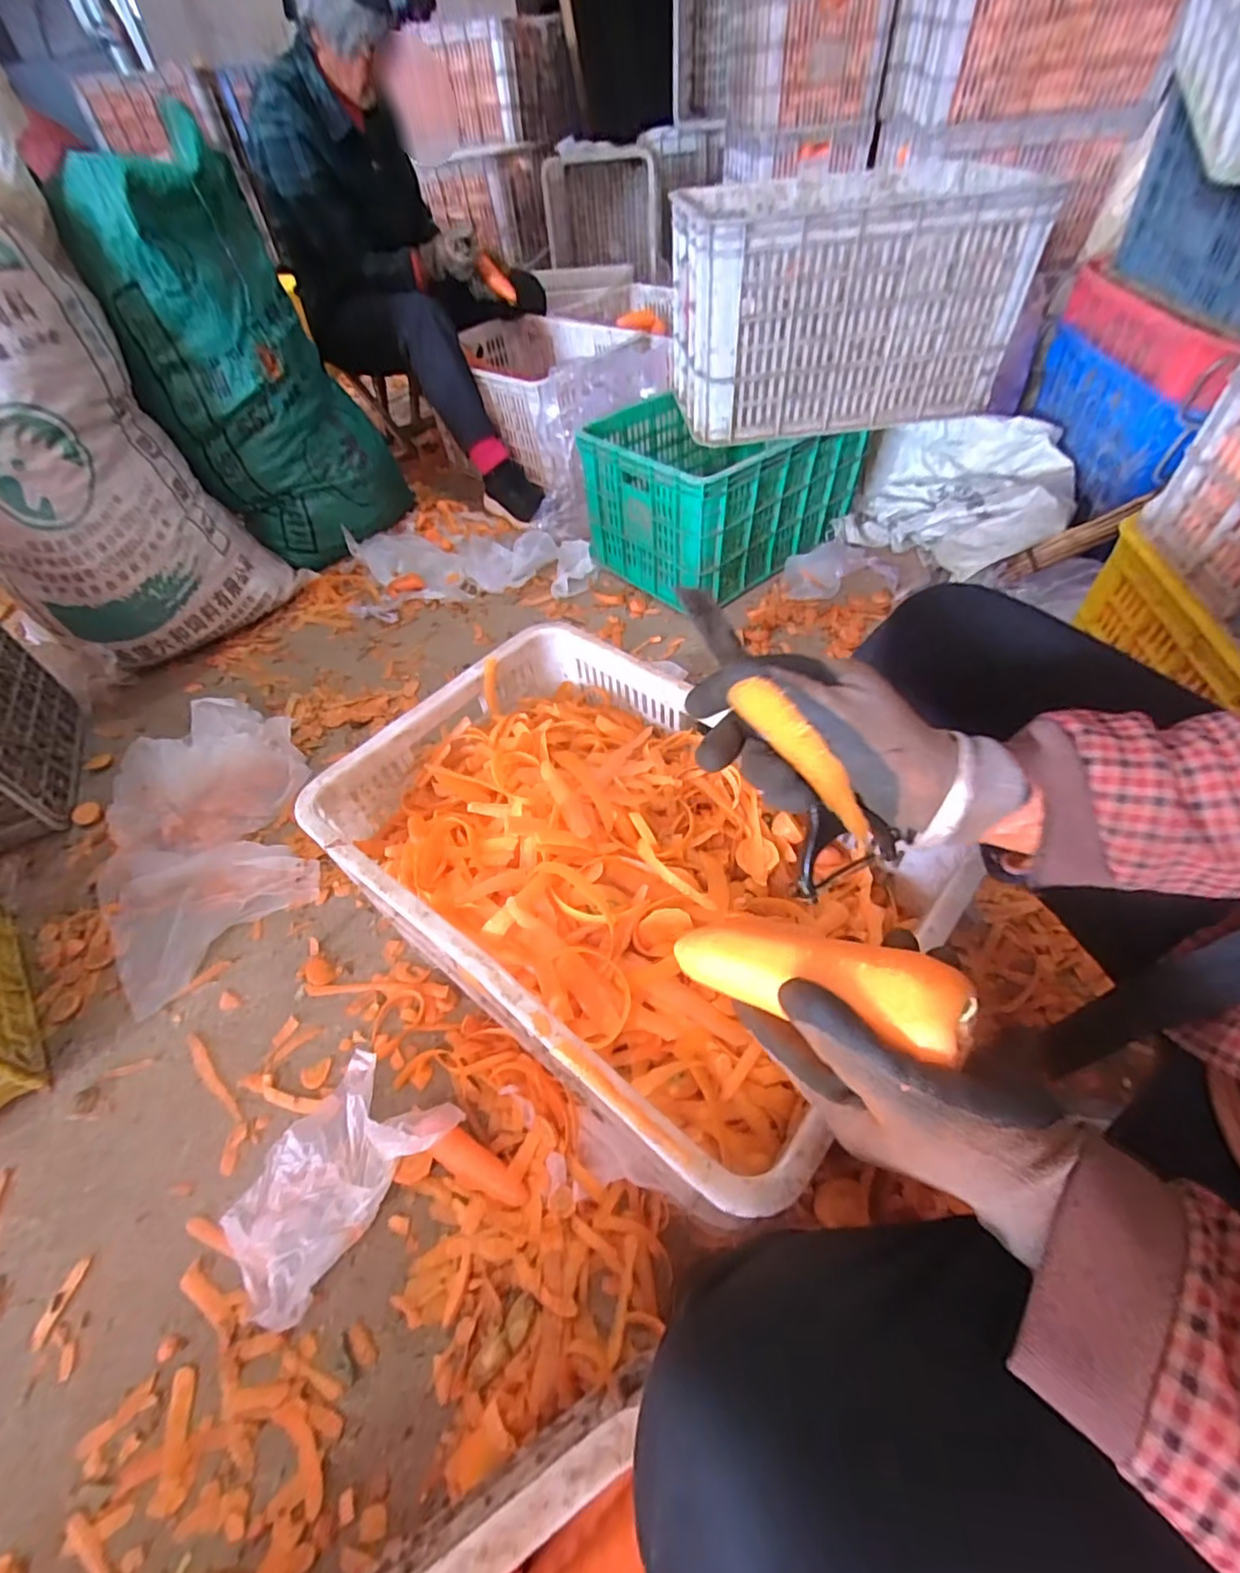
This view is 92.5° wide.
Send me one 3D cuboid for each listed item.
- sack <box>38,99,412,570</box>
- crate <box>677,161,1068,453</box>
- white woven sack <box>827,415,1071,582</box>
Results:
[{"bbox_3d":[-0.684,-0.796,1.161,0.257,0.592,0.343,6,52,11],"label":"sack"},{"bbox_3d":[0.355,-0.815,1.006,0.498,0.270,0.325,-6,51,1],"label":"crate"},{"bbox_3d":[0.656,-0.563,1.178,0.394,0.162,0.403,26,58,24],"label":"white woven sack"}]

